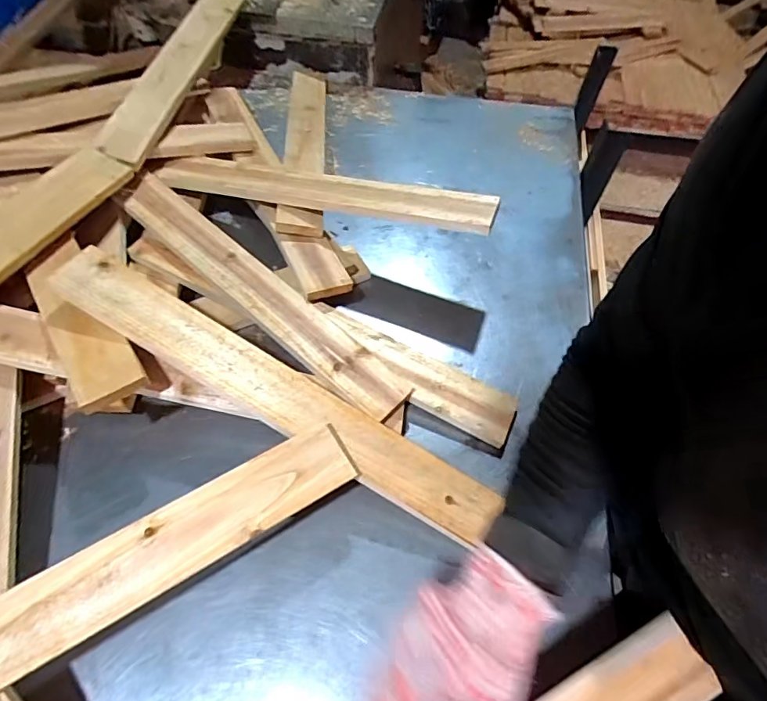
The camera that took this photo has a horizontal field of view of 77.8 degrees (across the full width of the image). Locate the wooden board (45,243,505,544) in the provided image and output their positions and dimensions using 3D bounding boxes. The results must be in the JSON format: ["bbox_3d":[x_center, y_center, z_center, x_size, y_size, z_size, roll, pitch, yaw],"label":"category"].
[{"bbox_3d":[-0.106,0.038,0.466,0.473,0.012,0.063,31,59,1],"label":"wooden board"}]

